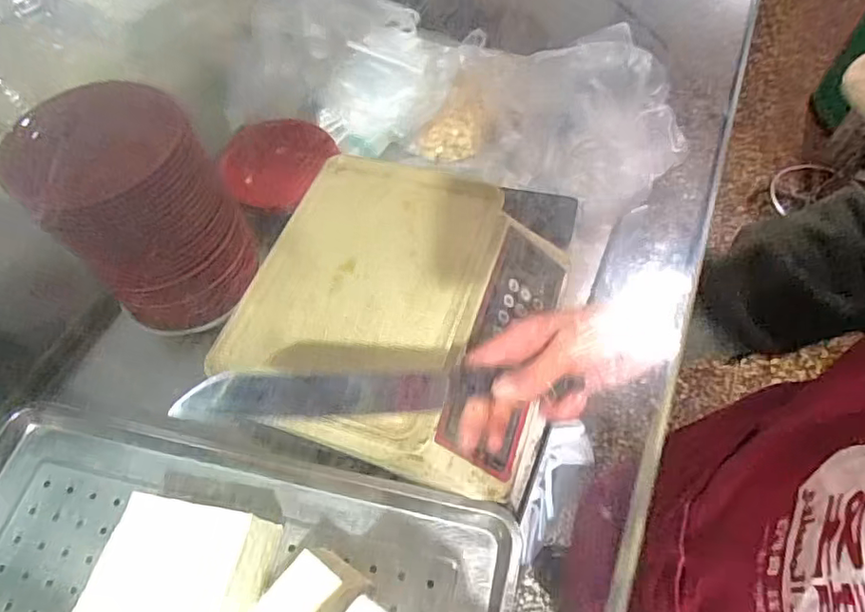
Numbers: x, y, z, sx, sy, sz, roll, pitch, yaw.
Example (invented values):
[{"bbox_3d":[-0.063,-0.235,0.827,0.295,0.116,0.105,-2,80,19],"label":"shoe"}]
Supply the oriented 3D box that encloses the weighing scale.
[{"bbox_3d":[-0.025,0.008,0.640,0.322,0.108,0.331,15,59,10],"label":"weighing scale"}]

